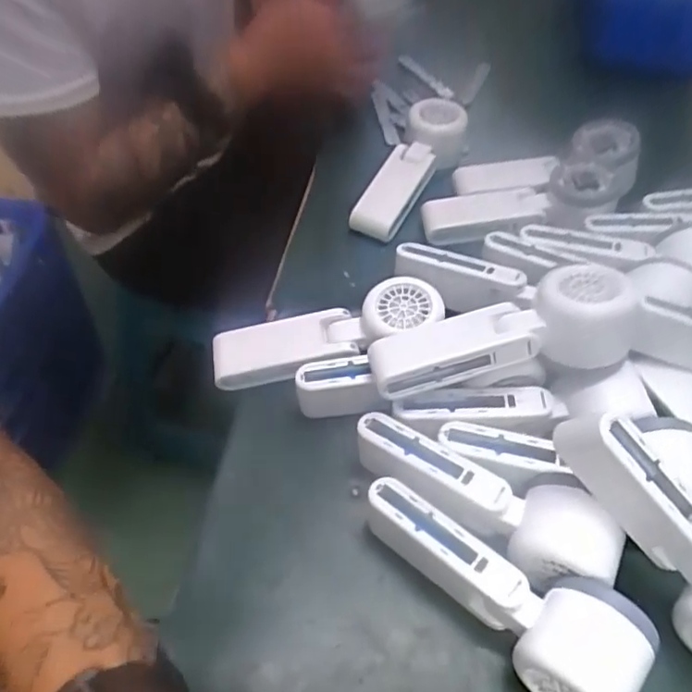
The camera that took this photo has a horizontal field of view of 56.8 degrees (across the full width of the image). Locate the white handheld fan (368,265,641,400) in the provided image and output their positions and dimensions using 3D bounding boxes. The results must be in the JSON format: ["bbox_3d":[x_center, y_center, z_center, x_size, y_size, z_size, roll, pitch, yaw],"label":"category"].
[{"bbox_3d":[0.098,-0.006,0.414,0.166,0.044,0.057,-15,51,8],"label":"white handheld fan"}]

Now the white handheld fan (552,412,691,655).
[{"bbox_3d":[0.174,0.099,0.340,0.050,0.048,0.171,-41,90,-30],"label":"white handheld fan"}]

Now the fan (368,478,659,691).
[{"bbox_3d":[0.078,0.135,0.353,0.164,0.051,0.058,30,56,20],"label":"fan"}]

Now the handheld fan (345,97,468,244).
[{"bbox_3d":[0.059,-0.159,0.576,0.043,0.043,0.146,29,73,19],"label":"handheld fan"}]

